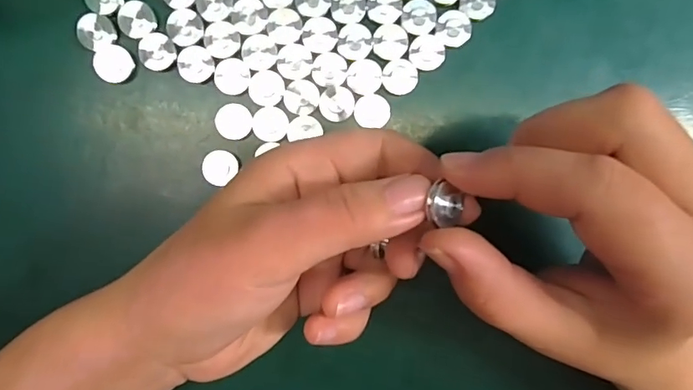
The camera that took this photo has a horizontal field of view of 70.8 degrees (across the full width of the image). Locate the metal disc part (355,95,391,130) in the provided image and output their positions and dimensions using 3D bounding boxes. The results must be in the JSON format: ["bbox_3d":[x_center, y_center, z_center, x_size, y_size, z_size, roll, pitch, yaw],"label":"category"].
[{"bbox_3d":[0.012,-0.037,0.212,0.015,0.004,0.014,0,96,-2],"label":"metal disc part"}]

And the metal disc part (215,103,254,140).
[{"bbox_3d":[-0.049,-0.031,0.210,0.016,0.004,0.015,6,96,-3],"label":"metal disc part"}]

